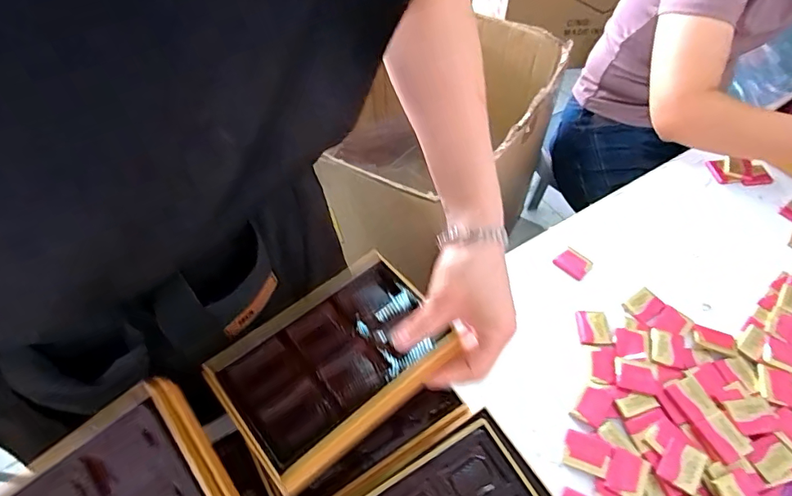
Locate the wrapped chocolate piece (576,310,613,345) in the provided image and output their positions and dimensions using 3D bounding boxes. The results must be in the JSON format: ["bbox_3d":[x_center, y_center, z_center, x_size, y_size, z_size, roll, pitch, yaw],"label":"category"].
[{"bbox_3d":[0.215,0.086,0.517,0.031,0.004,0.038,2,54,2],"label":"wrapped chocolate piece"}]

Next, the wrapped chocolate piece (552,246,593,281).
[{"bbox_3d":[0.212,0.018,0.568,0.034,0.006,0.039,-36,61,-23],"label":"wrapped chocolate piece"}]

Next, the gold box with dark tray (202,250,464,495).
[{"bbox_3d":[-0.045,0.082,0.361,0.163,0.022,0.112,-37,61,-23],"label":"gold box with dark tray"}]

